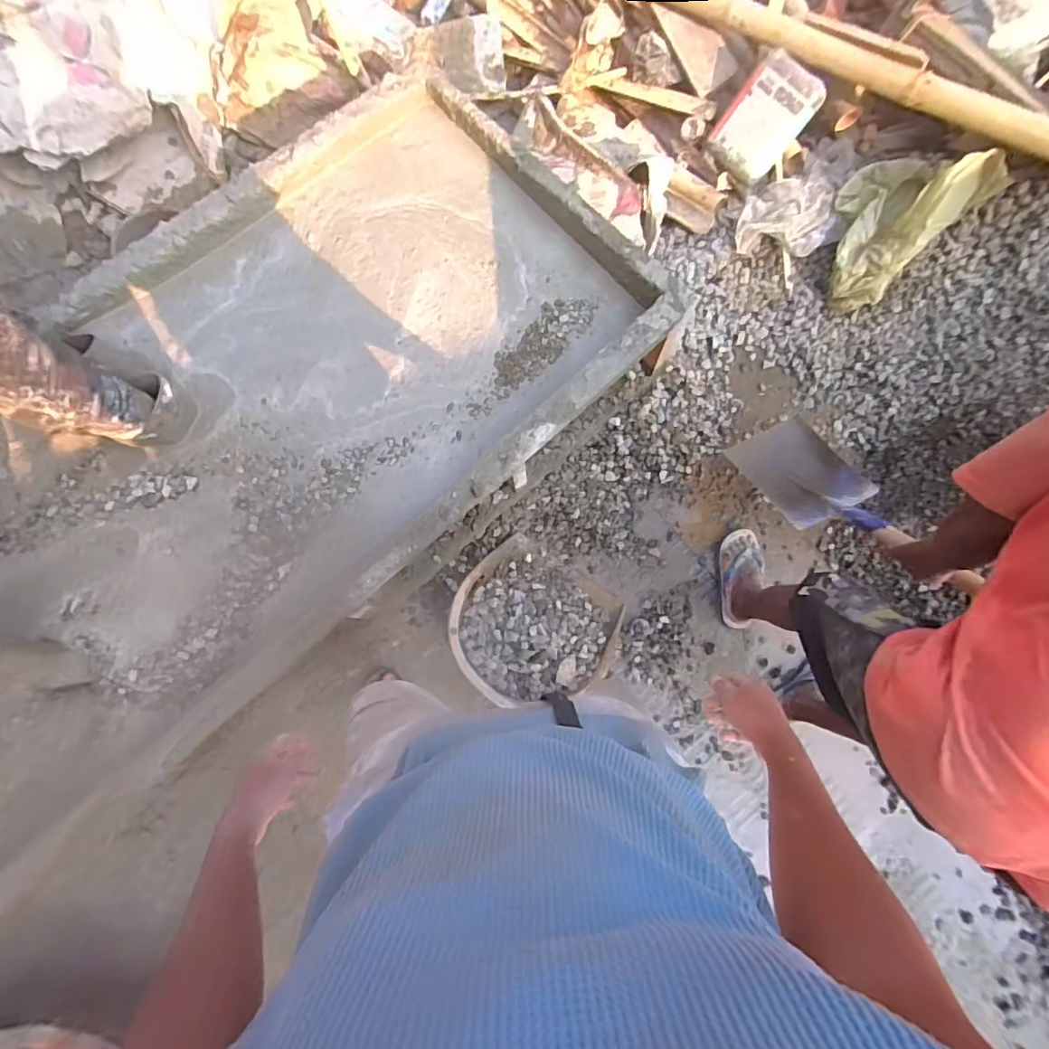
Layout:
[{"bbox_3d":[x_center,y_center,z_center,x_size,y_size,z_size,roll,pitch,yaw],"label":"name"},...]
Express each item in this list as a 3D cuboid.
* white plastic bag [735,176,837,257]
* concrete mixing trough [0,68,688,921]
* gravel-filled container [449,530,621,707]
[{"bbox_3d":[0.711,-0.831,1.439,0.248,0.071,0.189,-4,99,14],"label":"white plastic bag"},{"bbox_3d":[-0.679,-0.156,1.169,2.010,0.239,0.955,-40,81,-8],"label":"concrete mixing trough"},{"bbox_3d":[0.027,0.282,1.398,0.431,0.119,0.386,31,80,6],"label":"gravel-filled container"}]

